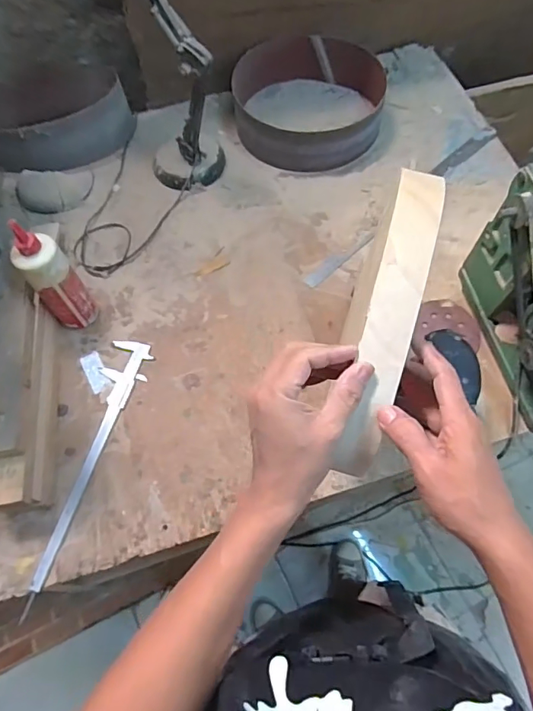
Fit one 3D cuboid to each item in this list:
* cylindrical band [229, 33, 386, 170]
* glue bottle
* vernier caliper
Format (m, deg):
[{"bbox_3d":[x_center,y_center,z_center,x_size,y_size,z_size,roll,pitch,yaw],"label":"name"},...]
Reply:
[{"bbox_3d":[0.088,-0.525,0.965,0.282,0.115,0.292,-1,66,1],"label":"cylindrical band"},{"bbox_3d":[-0.327,-0.114,0.748,0.070,0.216,0.058,-41,71,-15],"label":"glue bottle"},{"bbox_3d":[-0.269,0.164,0.739,0.068,0.009,0.414,11,67,6],"label":"vernier caliper"}]

